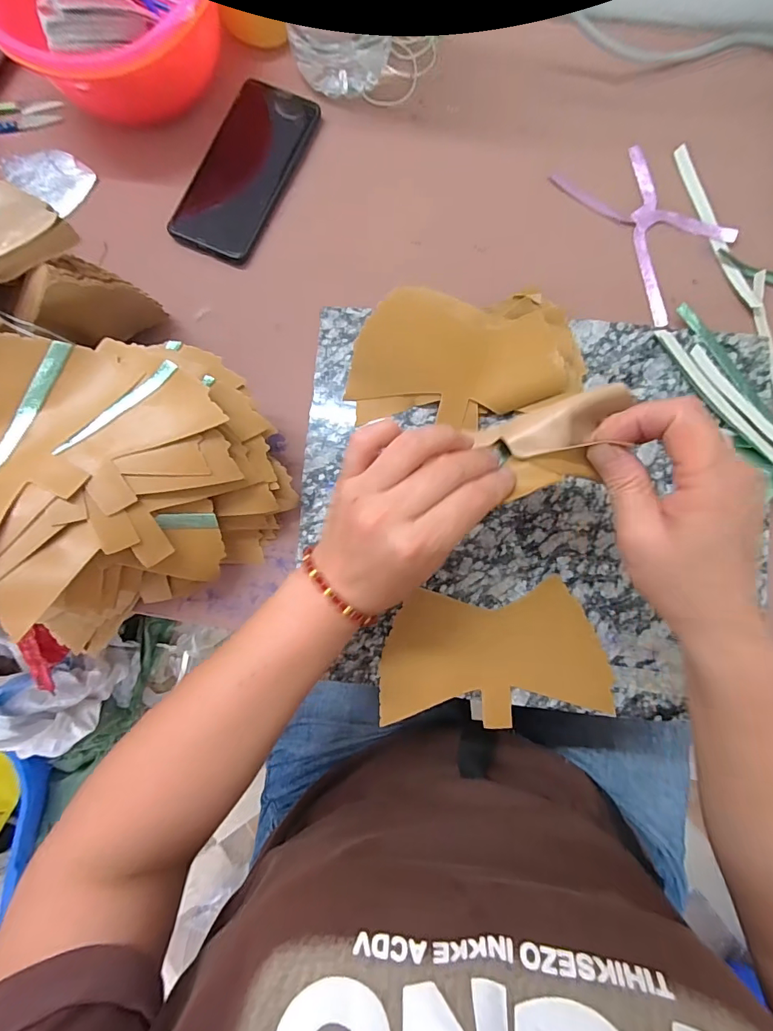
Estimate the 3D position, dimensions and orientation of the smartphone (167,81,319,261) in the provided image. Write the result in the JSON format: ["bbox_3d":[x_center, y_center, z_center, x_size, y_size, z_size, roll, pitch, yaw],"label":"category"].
[{"bbox_3d":[-0.125,-0.303,0.400,0.080,0.012,0.163,23,83,5],"label":"smartphone"}]

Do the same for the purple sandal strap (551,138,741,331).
[{"bbox_3d":[0.224,-0.247,0.383,0.092,0.011,0.157,-29,82,-3],"label":"purple sandal strap"}]

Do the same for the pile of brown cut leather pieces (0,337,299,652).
[{"bbox_3d":[-0.185,-0.026,0.315,0.210,0.113,0.171,-27,82,-2],"label":"pile of brown cut leather pieces"}]

